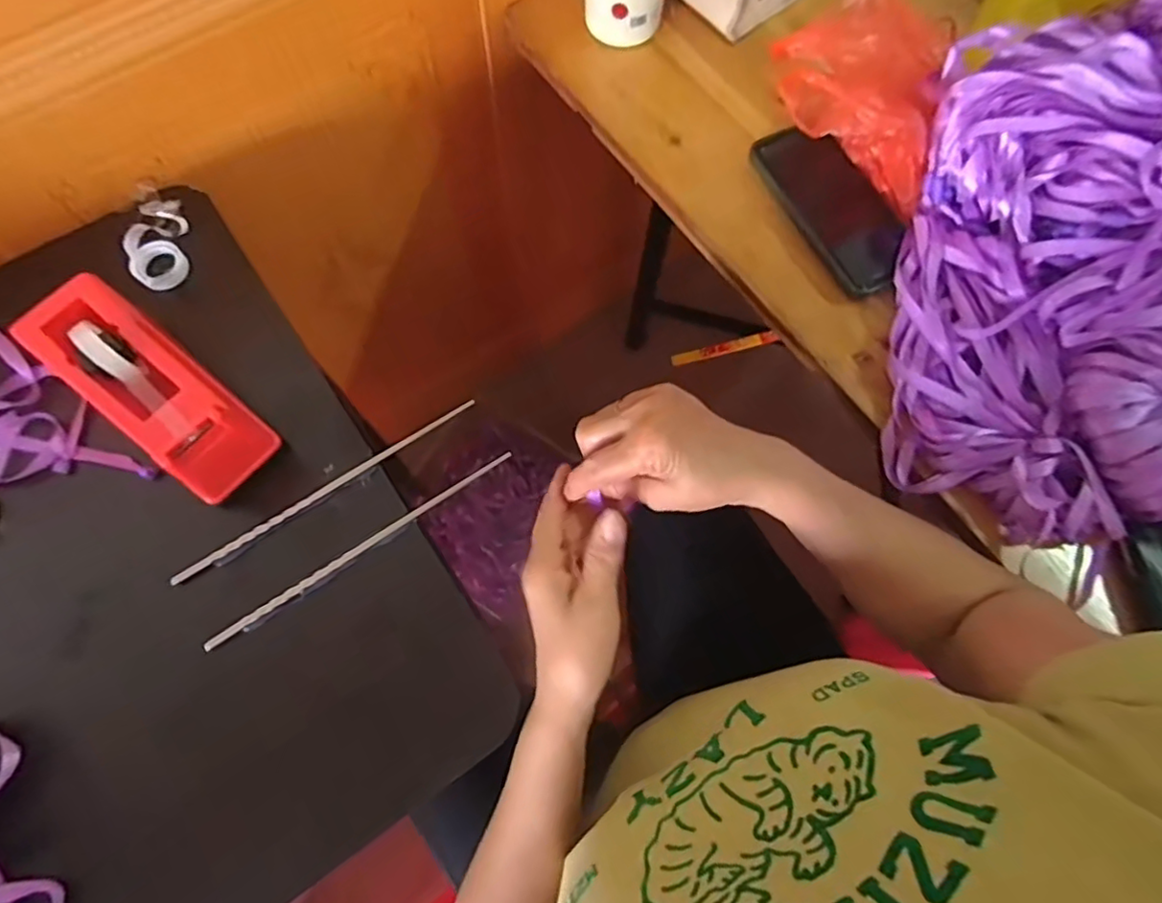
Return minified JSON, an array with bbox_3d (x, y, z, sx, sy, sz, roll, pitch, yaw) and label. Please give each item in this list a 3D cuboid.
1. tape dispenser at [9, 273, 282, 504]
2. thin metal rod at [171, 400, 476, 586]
[{"bbox_3d":[-0.274,-0.038,0.391,0.155,0.070,0.064,40,76,10],"label":"tape dispenser"},{"bbox_3d":[-0.171,0.025,0.413,0.221,0.004,0.007,-33,77,-11],"label":"thin metal rod"}]

